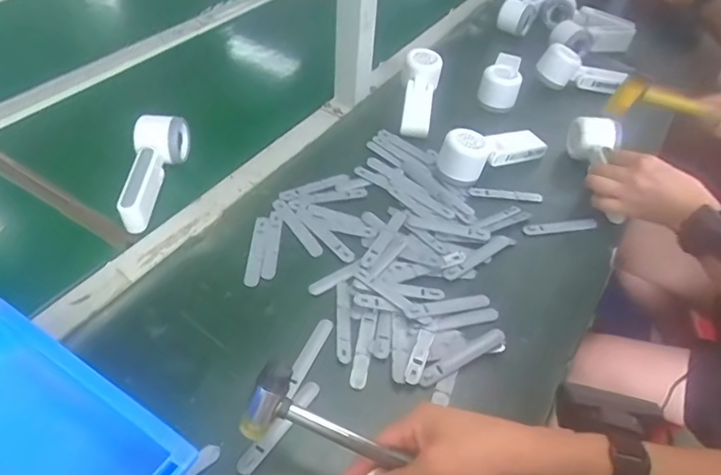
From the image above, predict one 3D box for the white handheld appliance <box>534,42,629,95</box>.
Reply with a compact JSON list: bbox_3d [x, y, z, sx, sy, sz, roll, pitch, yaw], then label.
[{"bbox_3d":[0.356,-0.265,0.839,0.151,0.065,0.044,1,47,-3],"label":"white handheld appliance"}]

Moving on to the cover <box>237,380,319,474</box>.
[{"bbox_3d":[-0.068,0.160,0.449,0.018,0.010,0.096,27,51,20],"label":"cover"}]

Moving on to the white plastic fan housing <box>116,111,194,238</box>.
[{"bbox_3d":[-0.239,-0.081,0.615,0.060,0.049,0.156,-3,47,-7],"label":"white plastic fan housing"}]

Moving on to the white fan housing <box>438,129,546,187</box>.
[{"bbox_3d":[0.177,-0.116,0.684,0.169,0.056,0.060,-23,52,-24],"label":"white fan housing"}]

